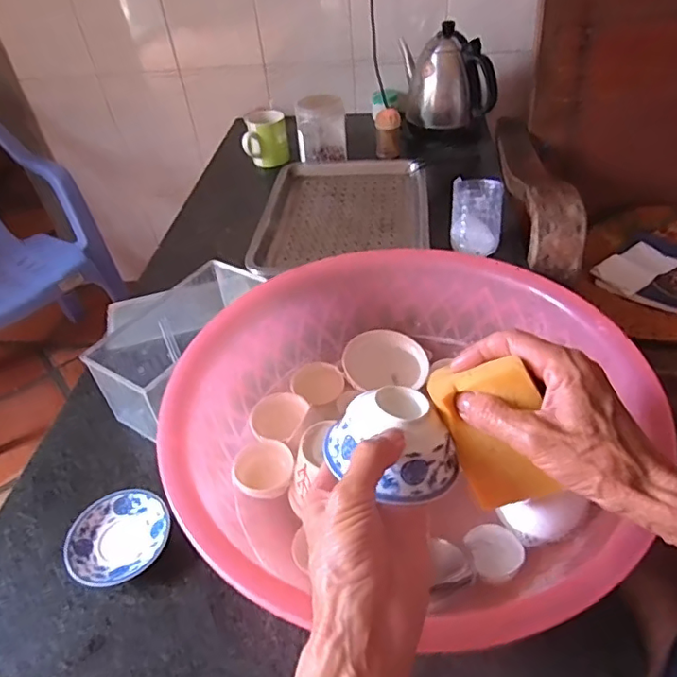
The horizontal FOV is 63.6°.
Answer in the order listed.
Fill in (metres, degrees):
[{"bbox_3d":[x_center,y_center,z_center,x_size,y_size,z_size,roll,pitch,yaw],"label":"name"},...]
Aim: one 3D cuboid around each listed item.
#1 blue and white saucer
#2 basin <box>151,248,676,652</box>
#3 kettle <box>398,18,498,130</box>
[{"bbox_3d":[-0.202,0.184,0.506,0.086,0.018,0.090,-3,43,3],"label":"blue and white saucer"},{"bbox_3d":[0.053,0.073,0.488,0.378,0.110,0.370,-3,43,3],"label":"basin"},{"bbox_3d":[0.221,-0.545,1.113,0.172,0.168,0.150,-2,44,4],"label":"kettle"}]

